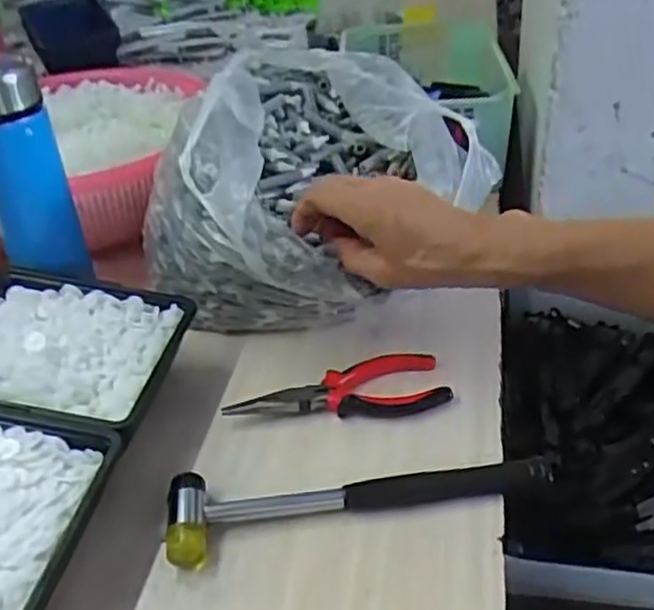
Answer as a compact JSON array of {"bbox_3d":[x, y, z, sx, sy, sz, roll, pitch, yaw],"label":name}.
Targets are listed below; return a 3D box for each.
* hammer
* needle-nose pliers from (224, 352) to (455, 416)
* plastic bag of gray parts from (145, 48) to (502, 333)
[{"bbox_3d":[0.020,0.114,0.466,0.240,0.023,0.056,-10,35,-8],"label":"hammer"},{"bbox_3d":[0.008,0.066,0.539,0.158,0.020,0.055,-10,35,-7],"label":"needle-nose pliers"},{"bbox_3d":[-0.016,-0.090,0.611,0.220,0.164,0.231,-30,42,-32],"label":"plastic bag of gray parts"}]

